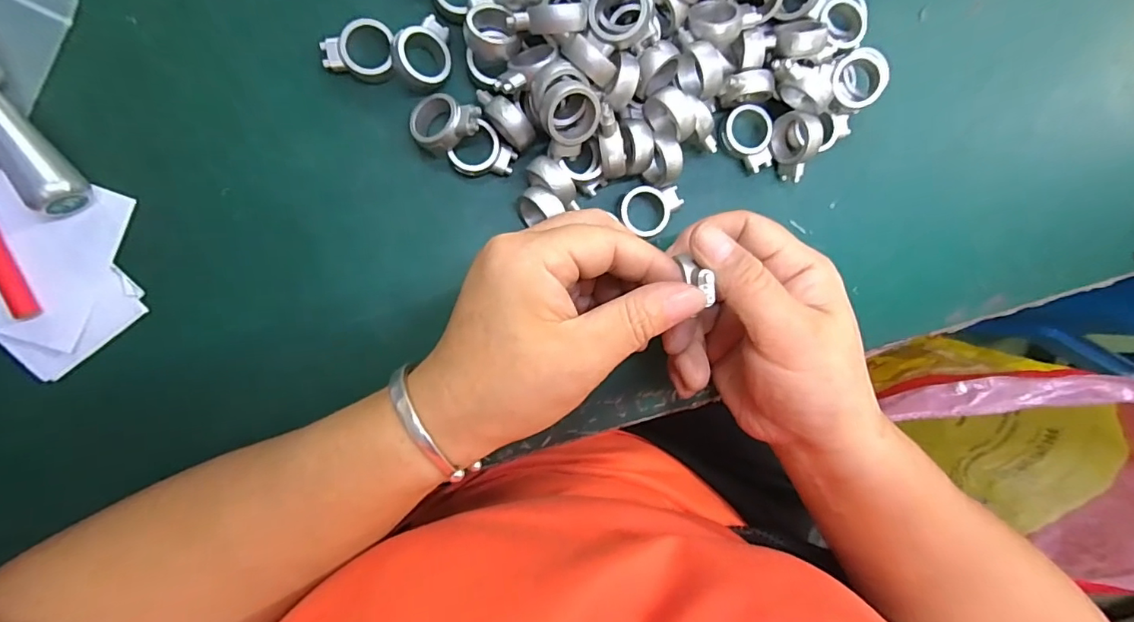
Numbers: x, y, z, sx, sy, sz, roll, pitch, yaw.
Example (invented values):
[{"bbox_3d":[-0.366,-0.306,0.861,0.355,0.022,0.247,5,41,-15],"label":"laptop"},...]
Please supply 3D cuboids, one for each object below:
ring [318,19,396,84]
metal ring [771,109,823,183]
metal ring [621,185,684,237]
[{"bbox_3d":[-0.096,-0.121,0.236,0.032,0.011,0.026,-7,94,-8],"label":"ring"},{"bbox_3d":[0.119,-0.085,0.263,0.015,0.021,0.034,-18,96,-7],"label":"metal ring"},{"bbox_3d":[0.043,-0.051,0.263,0.032,0.012,0.025,-4,94,-8],"label":"metal ring"}]

